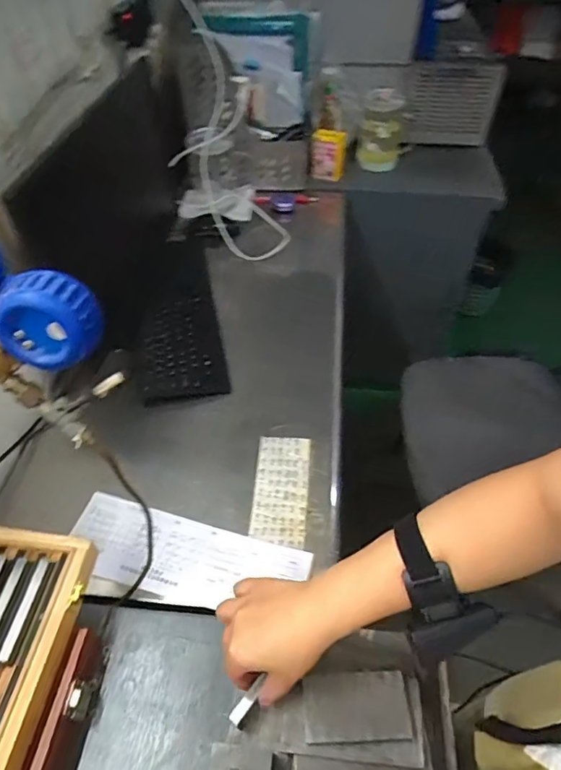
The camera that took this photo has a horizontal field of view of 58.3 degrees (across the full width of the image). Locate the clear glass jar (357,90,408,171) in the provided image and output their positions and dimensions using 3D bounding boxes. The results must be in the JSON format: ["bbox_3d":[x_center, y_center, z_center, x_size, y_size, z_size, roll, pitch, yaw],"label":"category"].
[{"bbox_3d":[0.264,-0.654,1.312,0.104,0.176,0.125,10,49,8],"label":"clear glass jar"}]

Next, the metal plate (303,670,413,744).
[{"bbox_3d":[0.066,0.278,0.437,0.088,0.009,0.052,0,49,-1],"label":"metal plate"}]

